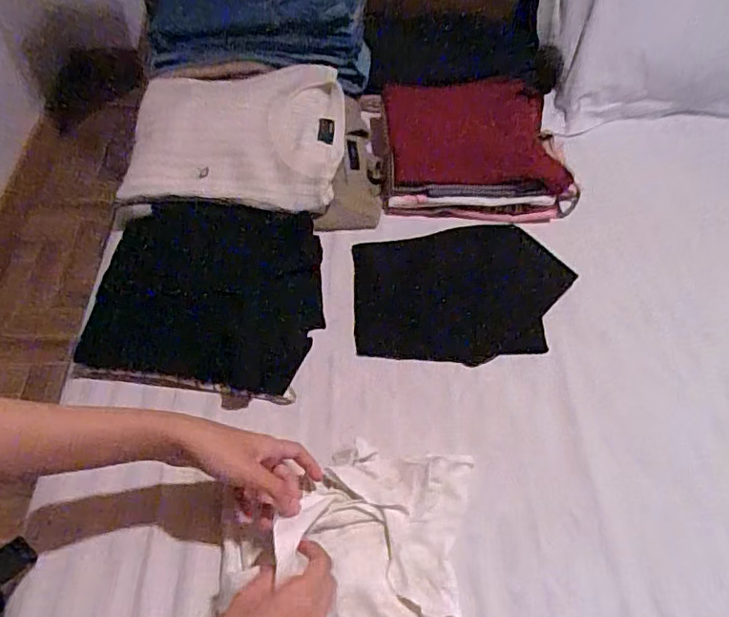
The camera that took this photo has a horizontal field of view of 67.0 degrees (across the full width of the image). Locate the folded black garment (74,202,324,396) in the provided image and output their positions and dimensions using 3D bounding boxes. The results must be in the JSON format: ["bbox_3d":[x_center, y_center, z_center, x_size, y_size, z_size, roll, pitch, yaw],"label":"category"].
[{"bbox_3d":[-0.176,-0.026,0.646,0.254,0.034,0.237,7,52,1],"label":"folded black garment"}]

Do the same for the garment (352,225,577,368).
[{"bbox_3d":[0.119,-0.021,0.666,0.262,0.044,0.180,-1,54,-5],"label":"garment"}]

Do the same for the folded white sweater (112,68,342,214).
[{"bbox_3d":[-0.168,-0.236,0.757,0.274,0.077,0.242,5,54,-1],"label":"folded white sweater"}]

